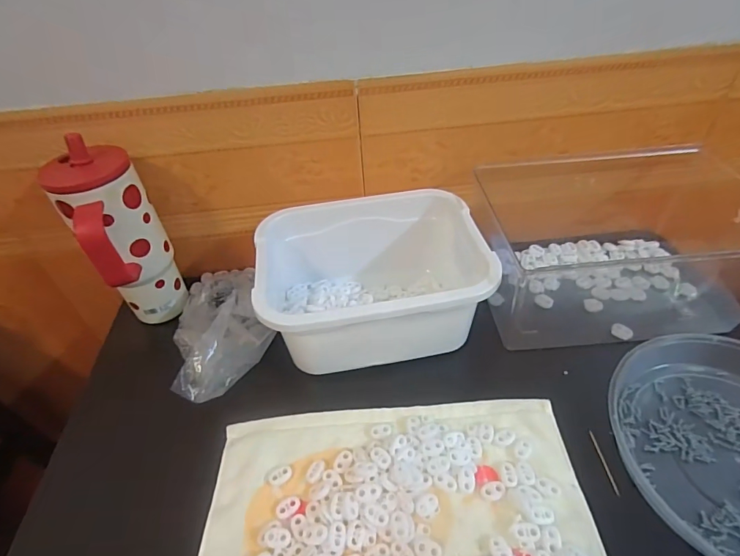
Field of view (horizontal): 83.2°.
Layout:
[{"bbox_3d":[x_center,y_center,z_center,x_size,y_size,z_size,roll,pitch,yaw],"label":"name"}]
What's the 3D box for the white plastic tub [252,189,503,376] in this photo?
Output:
[{"bbox_3d":[0.002,0.006,0.492,0.245,0.120,0.188,-7,45,-4],"label":"white plastic tub"}]

